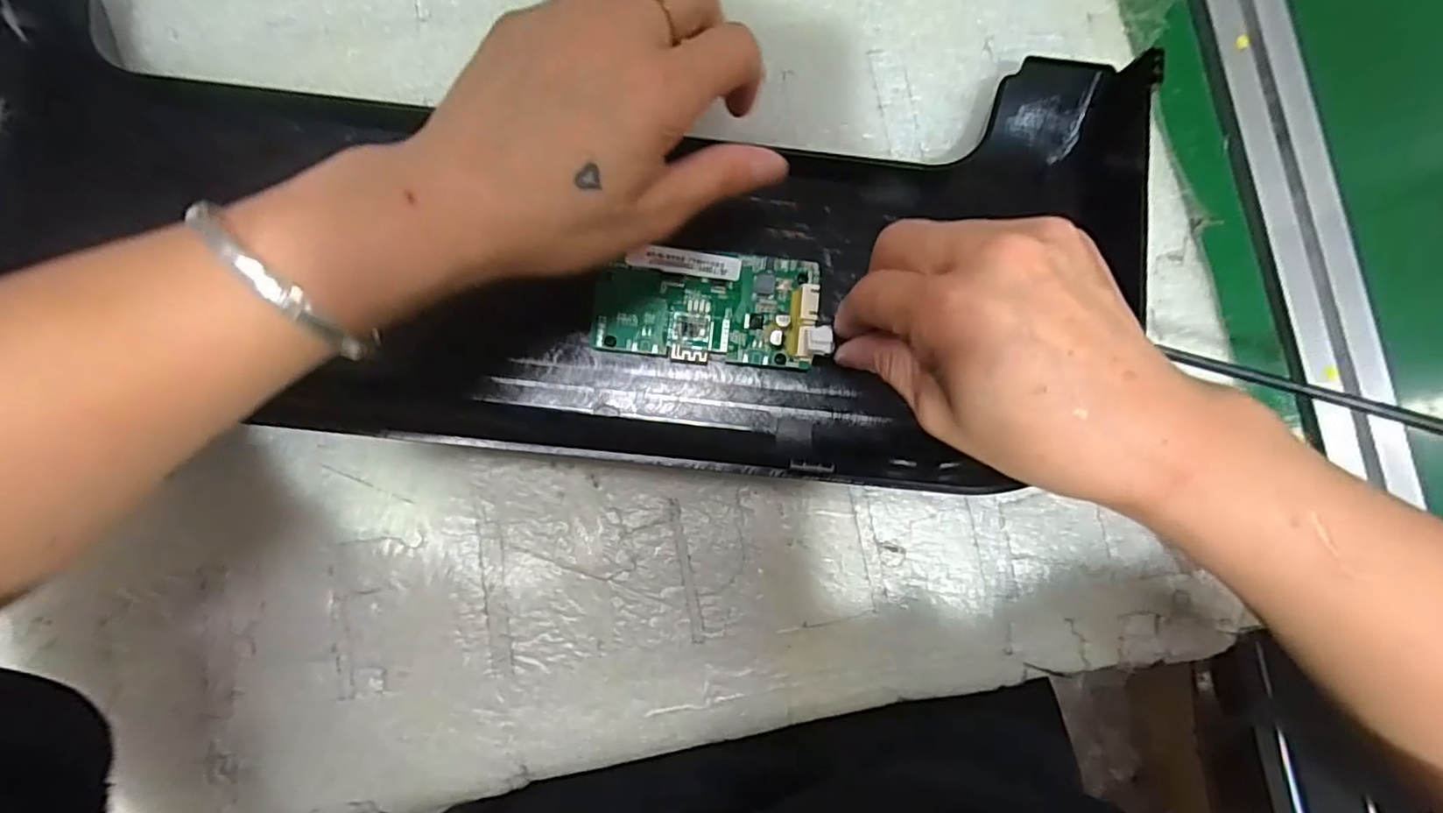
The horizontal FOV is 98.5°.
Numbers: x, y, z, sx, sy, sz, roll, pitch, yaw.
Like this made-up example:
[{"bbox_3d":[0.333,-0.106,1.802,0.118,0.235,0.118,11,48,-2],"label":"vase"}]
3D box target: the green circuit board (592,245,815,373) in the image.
[{"bbox_3d":[-0.007,-0.043,0.263,0.092,0.009,0.047,5,82,-2],"label":"green circuit board"}]

